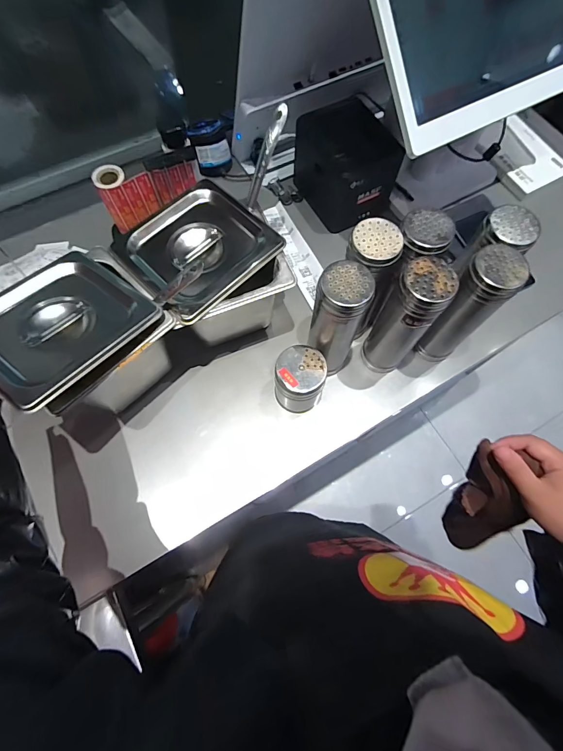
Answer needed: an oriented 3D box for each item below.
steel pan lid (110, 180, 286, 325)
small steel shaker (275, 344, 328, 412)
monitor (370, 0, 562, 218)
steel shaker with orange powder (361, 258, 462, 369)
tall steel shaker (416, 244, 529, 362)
[{"bbox_3d":[-0.107,-0.173,0.478,0.174,0.027,0.162,-42,76,-15],"label":"steel pan lid"},{"bbox_3d":[0.024,0.008,0.517,0.066,0.099,0.065,1,70,-1],"label":"small steel shaker"},{"bbox_3d":[0.287,-0.453,0.575,0.382,0.344,0.198,-30,73,-12],"label":"monitor"},{"bbox_3d":[0.160,-0.069,0.494,0.065,0.204,0.059,30,72,9],"label":"steel shaker with orange powder"},{"bbox_3d":[0.244,-0.087,0.503,0.062,0.204,0.071,-41,76,-15],"label":"tall steel shaker"}]

